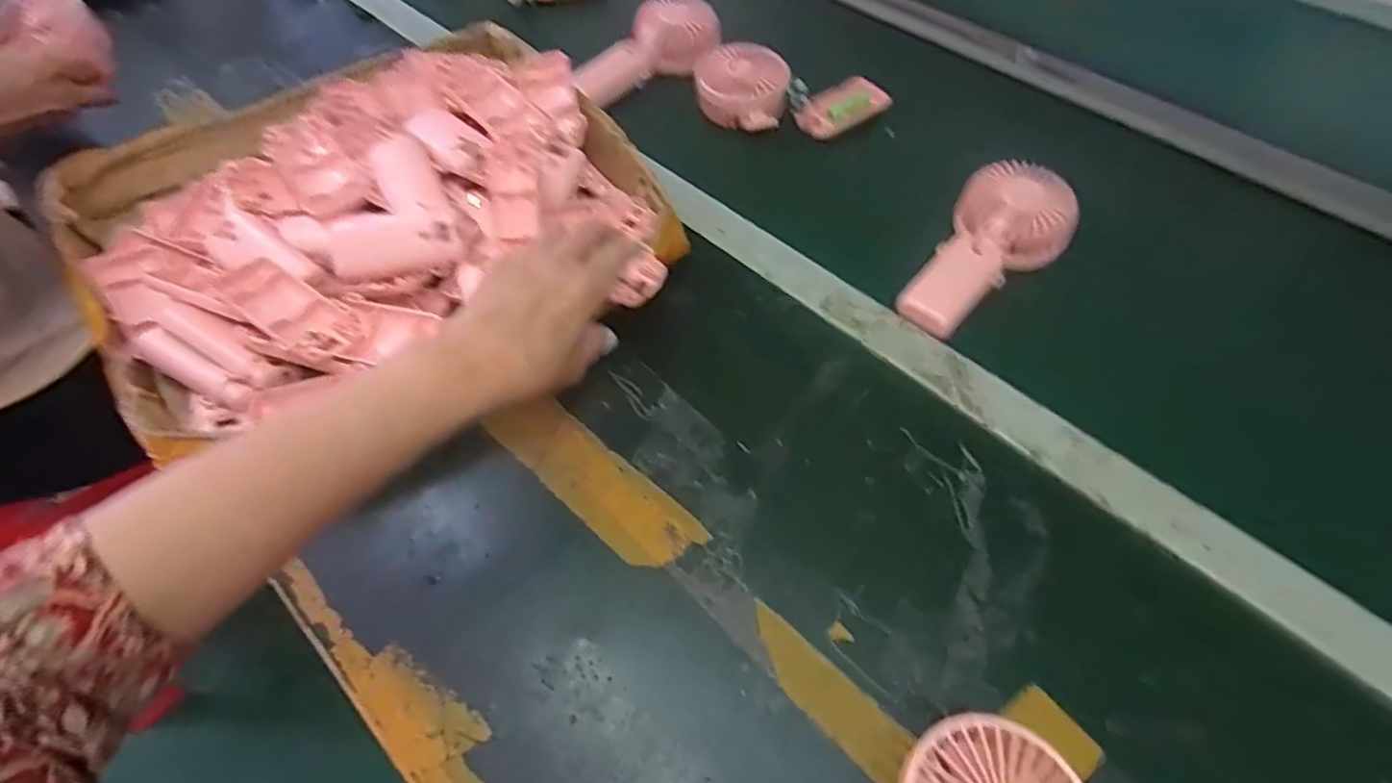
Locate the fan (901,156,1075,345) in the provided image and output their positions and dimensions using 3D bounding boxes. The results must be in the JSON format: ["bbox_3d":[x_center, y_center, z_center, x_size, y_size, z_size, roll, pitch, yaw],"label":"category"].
[{"bbox_3d":[0.231,-0.110,0.520,0.085,0.038,0.170,29,61,19],"label":"fan"}]

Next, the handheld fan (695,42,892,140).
[{"bbox_3d":[0.093,-0.289,0.659,0.183,0.058,0.093,5,55,-10],"label":"handheld fan"}]

